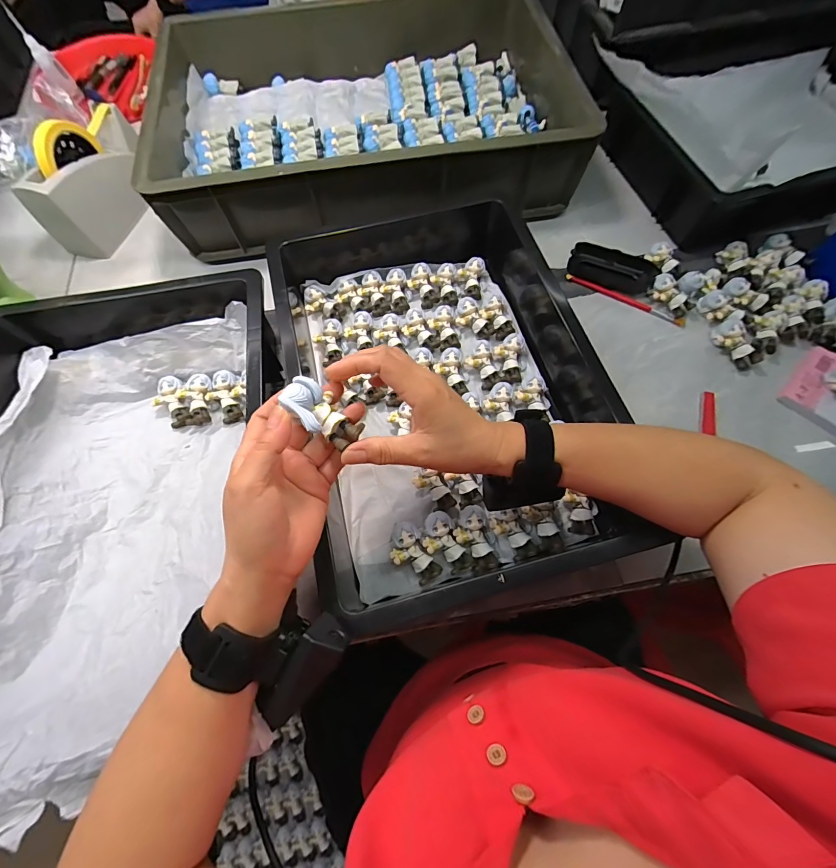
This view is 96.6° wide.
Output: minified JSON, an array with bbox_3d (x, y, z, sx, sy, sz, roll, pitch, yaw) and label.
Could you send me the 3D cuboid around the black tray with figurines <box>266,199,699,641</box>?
[{"bbox_3d":[0.025,-0.084,0.427,0.311,0.092,0.492,-14,68,-4],"label":"black tray with figurines"}]

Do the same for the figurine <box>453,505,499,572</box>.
[{"bbox_3d":[0.056,0.105,0.372,0.033,0.021,0.062,-16,69,-5],"label":"figurine"}]

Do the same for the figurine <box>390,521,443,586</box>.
[{"bbox_3d":[-0.006,0.119,0.367,0.035,0.024,0.060,-31,71,-11],"label":"figurine"}]

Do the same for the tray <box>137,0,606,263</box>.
[{"bbox_3d":[-0.078,-0.495,0.577,0.589,0.108,0.403,-6,68,-1],"label":"tray"}]

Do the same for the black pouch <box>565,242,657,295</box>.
[{"bbox_3d":[0.267,-0.231,0.518,0.110,0.026,0.044,22,70,10],"label":"black pouch"}]

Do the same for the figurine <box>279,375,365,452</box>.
[{"bbox_3d":[-0.067,-0.015,0.259,0.031,0.025,0.056,-43,73,-14],"label":"figurine"}]

